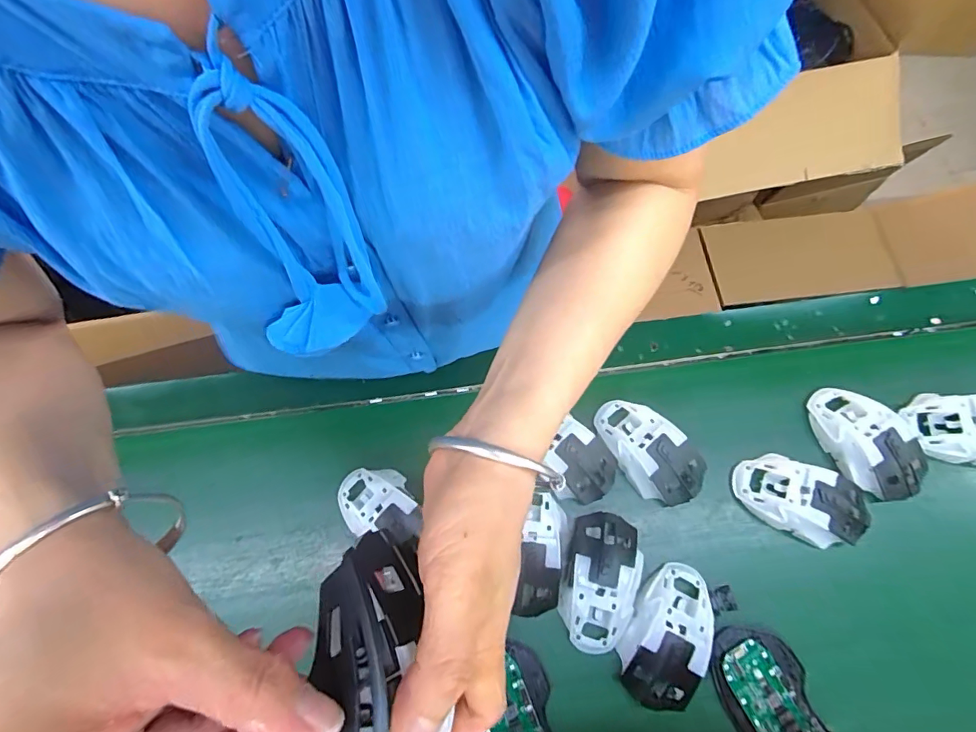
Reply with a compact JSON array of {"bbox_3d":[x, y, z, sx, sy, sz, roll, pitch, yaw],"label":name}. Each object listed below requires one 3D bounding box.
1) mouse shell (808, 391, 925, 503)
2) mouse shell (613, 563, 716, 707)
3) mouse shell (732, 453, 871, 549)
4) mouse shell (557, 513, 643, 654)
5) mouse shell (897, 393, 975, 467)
[{"bbox_3d":[0.365,0.071,0.460,0.069,0.036,0.109,-12,71,-2],"label":"mouse shell"},{"bbox_3d":[0.154,0.230,0.415,0.063,0.031,0.113,17,72,8],"label":"mouse shell"},{"bbox_3d":[0.291,0.123,0.445,0.112,0.039,0.062,23,73,9],"label":"mouse shell"},{"bbox_3d":[0.100,0.193,0.430,0.068,0.031,0.113,14,72,7],"label":"mouse shell"},{"bbox_3d":[0.459,0.059,0.459,0.121,0.036,0.065,6,71,4],"label":"mouse shell"}]

